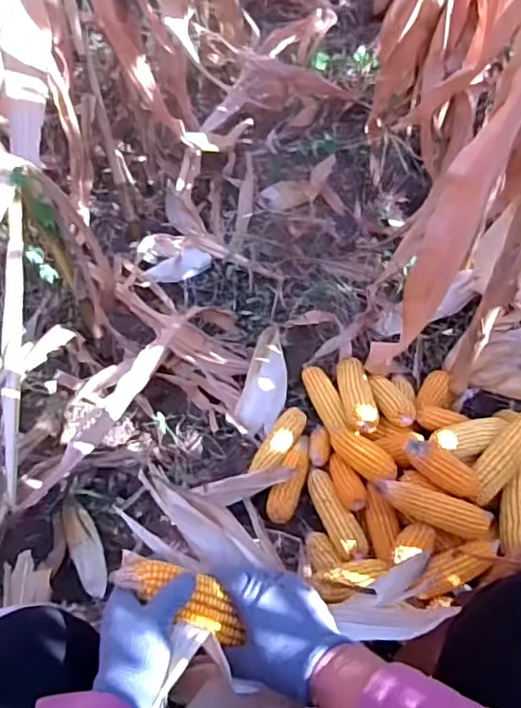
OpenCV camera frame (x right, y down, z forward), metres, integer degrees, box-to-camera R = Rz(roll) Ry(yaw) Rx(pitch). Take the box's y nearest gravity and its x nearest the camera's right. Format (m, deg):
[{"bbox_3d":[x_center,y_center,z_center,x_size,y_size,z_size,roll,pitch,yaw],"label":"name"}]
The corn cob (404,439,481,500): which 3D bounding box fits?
[{"bbox_3d":[0.275,0.172,0.885,0.124,0.037,0.042,36,62,5],"label":"corn cob"}]

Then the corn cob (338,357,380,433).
[{"bbox_3d":[0.172,0.068,1.049,0.057,0.044,0.168,-4,39,-1],"label":"corn cob"}]

